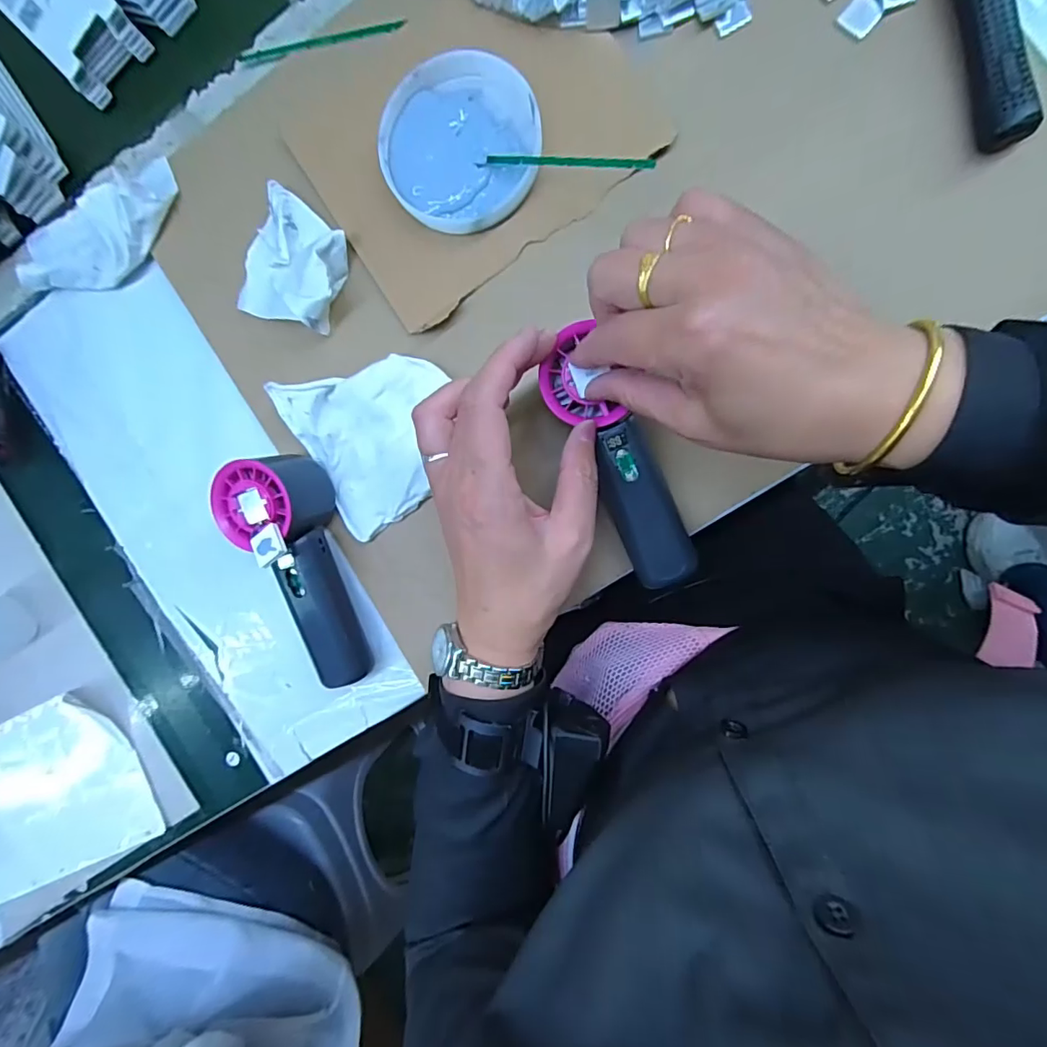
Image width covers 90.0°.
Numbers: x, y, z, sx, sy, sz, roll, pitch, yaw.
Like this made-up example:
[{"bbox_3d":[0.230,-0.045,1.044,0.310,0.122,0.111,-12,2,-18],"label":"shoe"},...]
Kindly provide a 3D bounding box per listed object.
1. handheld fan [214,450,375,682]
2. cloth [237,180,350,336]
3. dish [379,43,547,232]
[{"bbox_3d":[-0.148,0.033,0.342,0.052,0.058,0.151,-14,92,8],"label":"handheld fan"},{"bbox_3d":[-0.153,-0.175,0.342,0.071,0.028,0.083,17,96,6],"label":"cloth"},{"bbox_3d":[-0.039,-0.239,0.330,0.097,0.013,0.102,1,94,7],"label":"dish"}]

